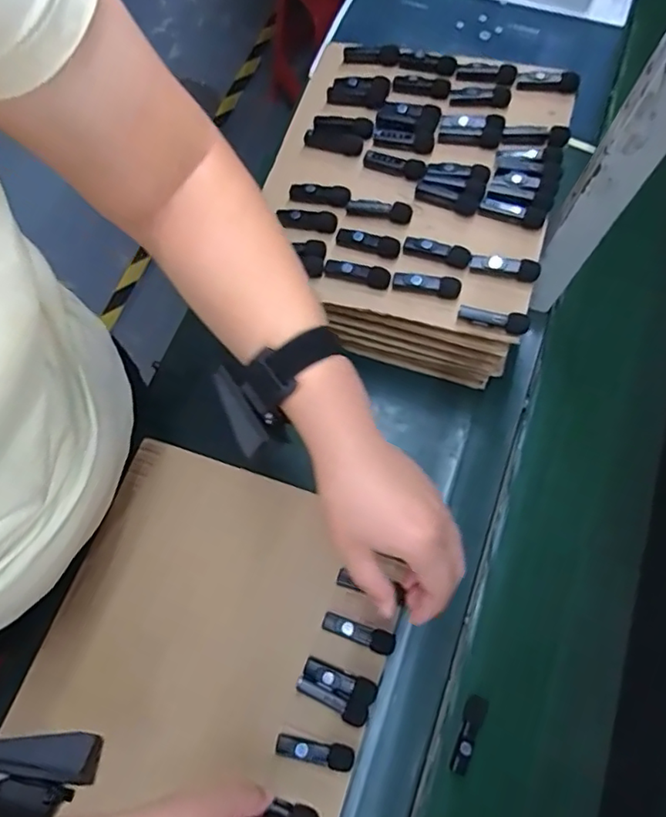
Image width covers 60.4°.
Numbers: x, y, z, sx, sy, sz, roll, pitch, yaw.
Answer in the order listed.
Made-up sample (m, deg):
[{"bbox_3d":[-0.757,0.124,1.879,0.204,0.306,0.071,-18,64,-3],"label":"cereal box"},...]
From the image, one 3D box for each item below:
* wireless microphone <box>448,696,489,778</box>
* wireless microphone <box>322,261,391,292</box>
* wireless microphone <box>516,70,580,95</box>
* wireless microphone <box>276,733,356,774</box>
[{"bbox_3d":[0.125,0.301,0.528,0.021,0.012,0.067,25,72,7],"label":"wireless microphone"},{"bbox_3d":[0.024,-0.131,0.560,0.065,0.016,0.017,16,71,4],"label":"wireless microphone"},{"bbox_3d":[0.235,-0.359,0.624,0.066,0.020,0.014,11,71,3],"label":"wireless microphone"},{"bbox_3d":[-0.015,0.289,0.481,0.066,0.011,0.019,12,71,3],"label":"wireless microphone"}]

